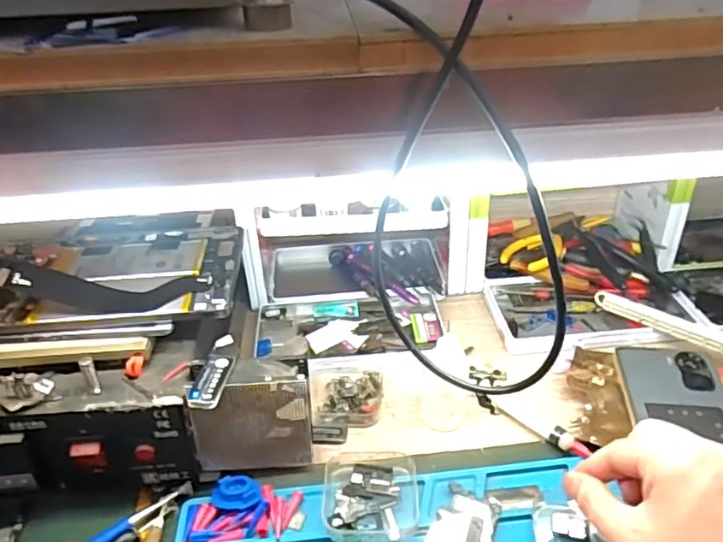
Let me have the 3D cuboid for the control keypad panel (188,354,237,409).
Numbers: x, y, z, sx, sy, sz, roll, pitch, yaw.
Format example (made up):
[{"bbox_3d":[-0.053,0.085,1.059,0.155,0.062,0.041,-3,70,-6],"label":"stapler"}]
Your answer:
[{"bbox_3d":[-0.097,0.072,0.378,0.018,0.008,0.047,2,34,8],"label":"control keypad panel"}]

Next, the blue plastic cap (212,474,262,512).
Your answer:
[{"bbox_3d":[-0.086,0.154,0.401,0.038,0.008,0.028,19,40,29],"label":"blue plastic cap"}]

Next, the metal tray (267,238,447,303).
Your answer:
[{"bbox_3d":[-0.006,-0.005,0.634,0.183,0.013,0.110,-4,34,-2],"label":"metal tray"}]

